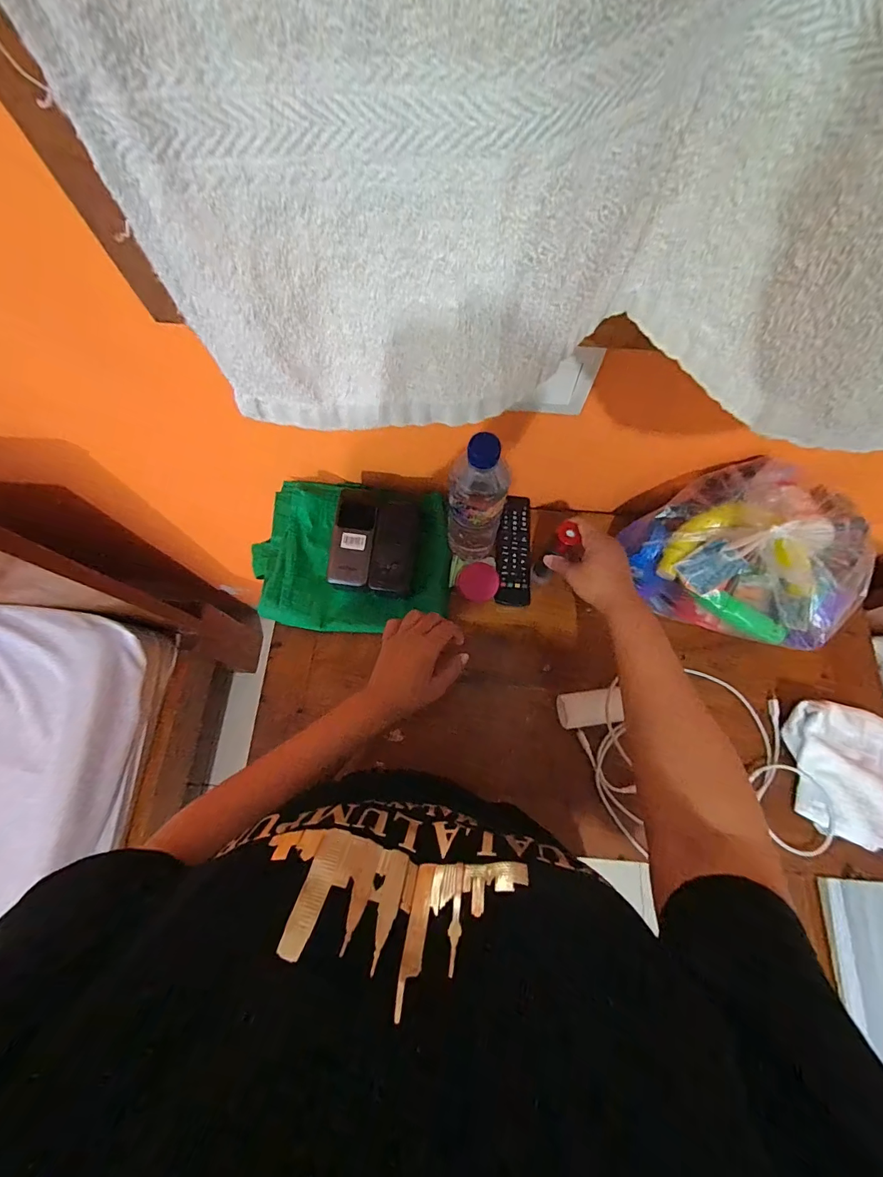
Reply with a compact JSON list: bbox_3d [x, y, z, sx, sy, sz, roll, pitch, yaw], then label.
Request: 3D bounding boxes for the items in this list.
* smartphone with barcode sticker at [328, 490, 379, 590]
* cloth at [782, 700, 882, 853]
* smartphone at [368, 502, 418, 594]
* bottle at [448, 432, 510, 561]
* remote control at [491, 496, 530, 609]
[{"bbox_3d":[-0.116,-0.066,0.563,0.053,0.009,0.124,8,81,1],"label":"smartphone with barcode sticker"},{"bbox_3d":[0.469,0.211,0.493,0.117,0.043,0.146,9,71,3],"label":"cloth"},{"bbox_3d":[-0.063,-0.054,0.566,0.051,0.007,0.116,9,87,-11],"label":"smartphone"},{"bbox_3d":[0.042,-0.094,0.502,0.066,0.206,0.053,4,71,1],"label":"bottle"},{"bbox_3d":[0.100,-0.057,0.600,0.048,0.016,0.170,5,71,2],"label":"remote control"}]

